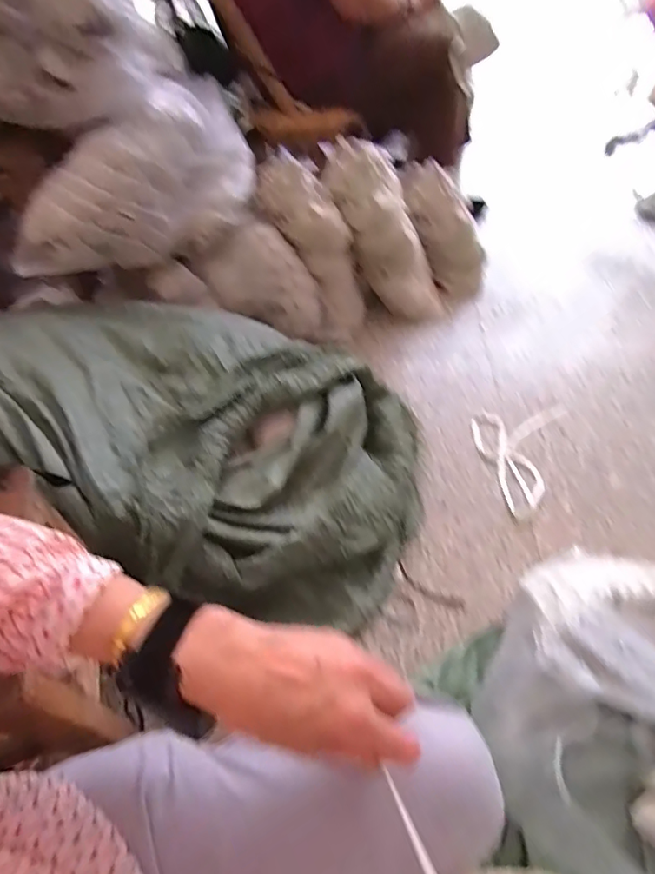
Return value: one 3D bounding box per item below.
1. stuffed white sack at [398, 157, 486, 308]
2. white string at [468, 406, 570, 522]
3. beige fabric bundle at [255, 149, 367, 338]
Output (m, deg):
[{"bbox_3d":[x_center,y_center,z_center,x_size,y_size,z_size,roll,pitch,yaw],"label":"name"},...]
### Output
[{"bbox_3d":[0.306,-0.524,1.322,0.113,0.360,0.117,-35,18,-22],"label":"stuffed white sack"},{"bbox_3d":[0.371,0.019,1.053,0.183,0.010,0.306,21,56,17],"label":"white string"},{"bbox_3d":[-0.012,-0.426,1.166,0.167,0.407,0.158,-33,18,-22],"label":"beige fabric bundle"}]

